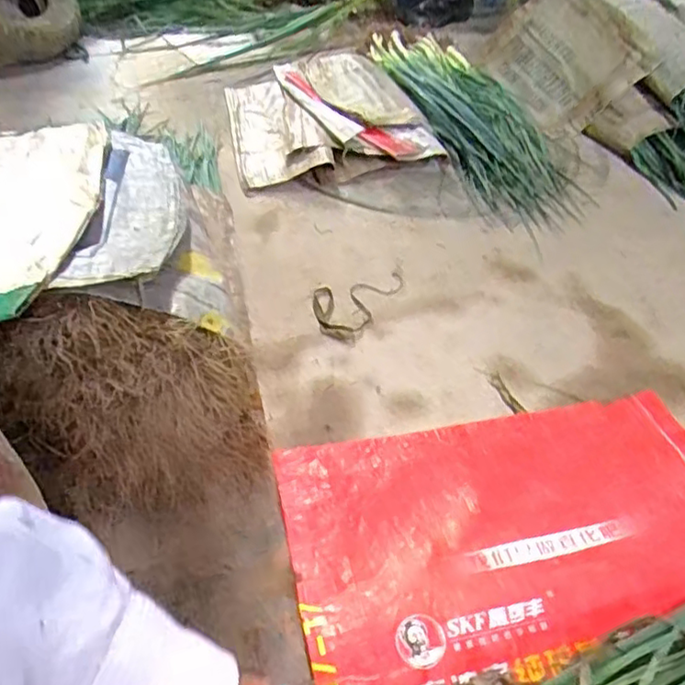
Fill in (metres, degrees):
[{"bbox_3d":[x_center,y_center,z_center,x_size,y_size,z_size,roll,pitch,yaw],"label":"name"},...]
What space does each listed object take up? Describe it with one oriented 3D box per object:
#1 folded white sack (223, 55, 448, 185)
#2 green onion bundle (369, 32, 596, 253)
[{"bbox_3d":[-0.042,-0.535,1.485,0.423,0.117,0.459,-7,45,-12],"label":"folded white sack"},{"bbox_3d":[0.319,-0.511,1.479,0.287,0.118,0.770,-13,47,-17],"label":"green onion bundle"}]

